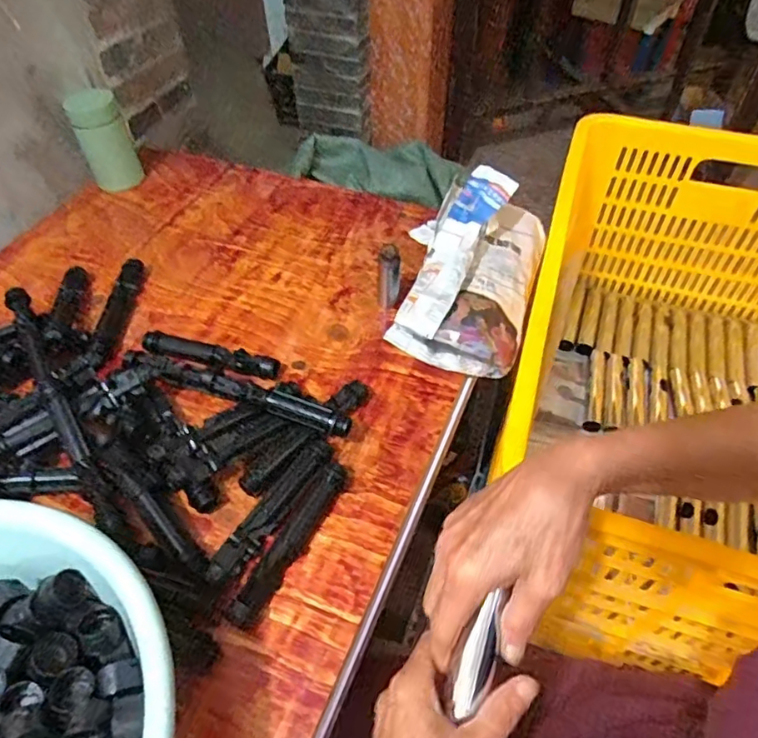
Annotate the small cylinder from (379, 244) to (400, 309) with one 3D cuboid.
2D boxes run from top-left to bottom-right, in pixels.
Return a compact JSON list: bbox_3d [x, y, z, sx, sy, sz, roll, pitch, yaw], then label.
[{"bbox_3d":[0.012,-0.100,0.613,0.022,0.074,0.015,4,49,4],"label":"small cylinder"}]

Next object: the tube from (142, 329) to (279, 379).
[{"bbox_3d":[-0.172,-0.013,0.576,0.143,0.022,0.027,10,50,9],"label":"tube"}]

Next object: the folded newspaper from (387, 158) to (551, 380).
[{"bbox_3d":[0.107,-0.119,0.623,0.144,0.090,0.281,12,50,10],"label":"folded newspaper"}]

